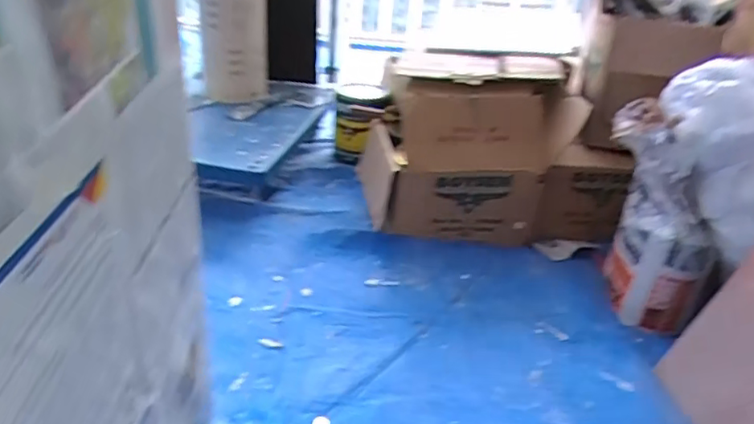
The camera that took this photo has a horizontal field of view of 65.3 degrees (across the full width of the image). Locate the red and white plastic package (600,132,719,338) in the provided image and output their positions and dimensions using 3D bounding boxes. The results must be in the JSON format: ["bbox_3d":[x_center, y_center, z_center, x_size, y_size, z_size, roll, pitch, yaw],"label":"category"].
[{"bbox_3d":[0.589,0.040,1.203,0.171,0.377,0.205,16,32,18],"label":"red and white plastic package"}]

